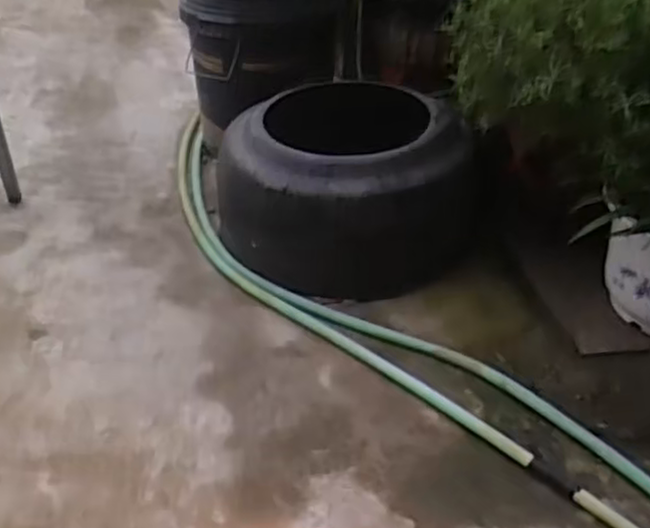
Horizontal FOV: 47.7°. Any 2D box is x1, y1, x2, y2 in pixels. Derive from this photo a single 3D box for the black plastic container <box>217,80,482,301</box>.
[{"bbox_3d":[0.058,-0.138,1.405,0.444,0.280,0.356,-14,42,-24],"label":"black plastic container"}]

